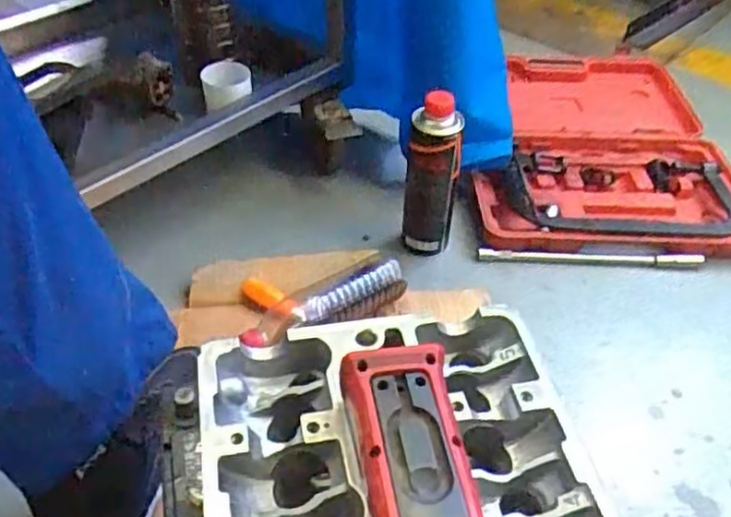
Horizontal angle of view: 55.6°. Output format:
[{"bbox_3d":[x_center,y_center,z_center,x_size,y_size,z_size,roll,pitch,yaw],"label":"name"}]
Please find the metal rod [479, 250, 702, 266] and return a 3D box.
[{"bbox_3d":[0.306,0.001,0.944,0.302,0.016,0.016,2,42,1],"label":"metal rod"}]

